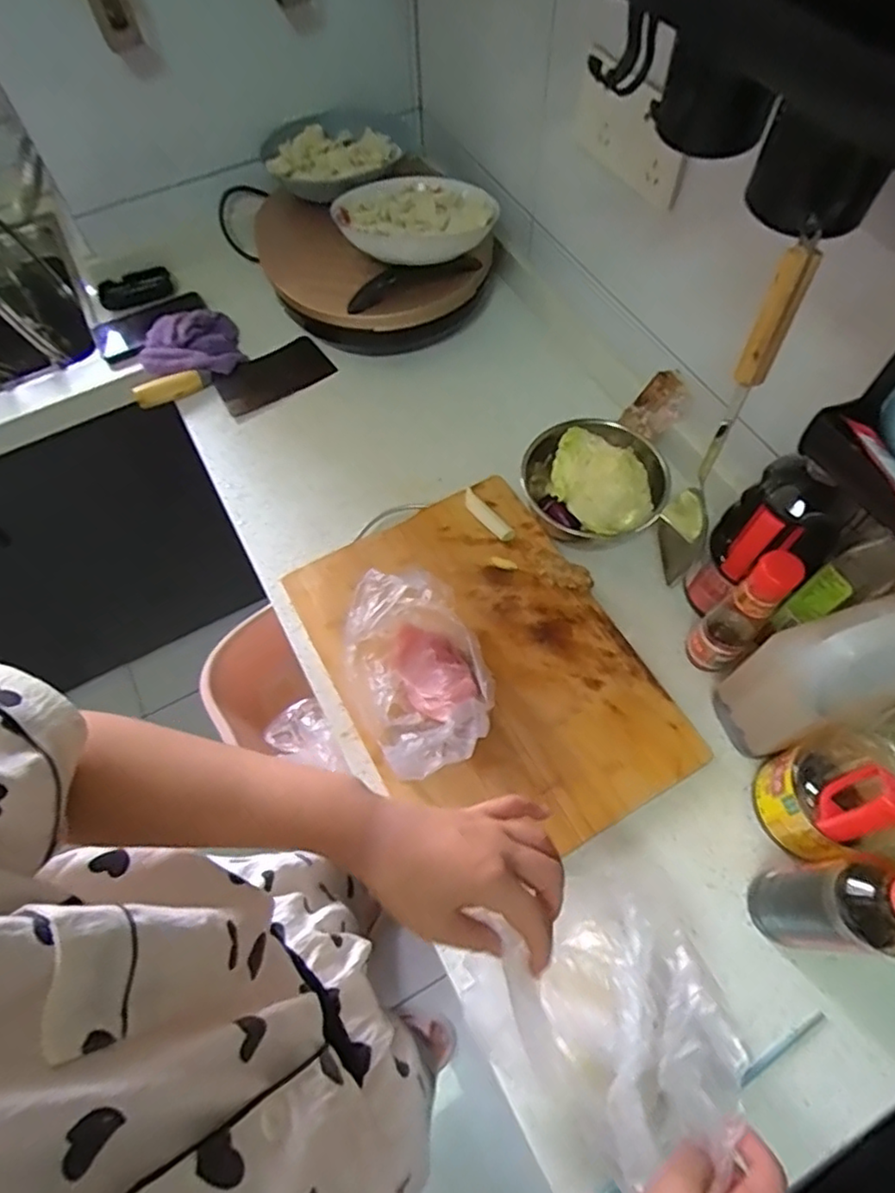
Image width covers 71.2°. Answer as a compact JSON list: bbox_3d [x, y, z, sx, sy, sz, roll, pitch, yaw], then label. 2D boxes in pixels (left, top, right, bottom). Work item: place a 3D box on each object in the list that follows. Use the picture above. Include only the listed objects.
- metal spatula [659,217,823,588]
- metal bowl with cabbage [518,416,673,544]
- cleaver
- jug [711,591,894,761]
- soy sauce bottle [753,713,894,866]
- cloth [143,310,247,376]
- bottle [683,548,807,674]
[{"bbox_3d":[0.228,-0.123,0.508,0.046,0.329,0.076,25,69,13],"label":"metal spatula"},{"bbox_3d":[0.174,-0.132,0.723,0.148,0.108,0.135,-1,65,2],"label":"metal bowl with cabbage"},{"bbox_3d":[-0.288,-0.296,0.859,0.251,0.043,0.095,-32,68,-12],"label":"cleaver"},{"bbox_3d":[0.350,0.069,0.554,0.151,0.217,0.082,-16,66,-5],"label":"jug"},{"bbox_3d":[0.352,0.148,0.499,0.118,0.250,0.096,-14,65,-4],"label":"soy sauce bottle"},{"bbox_3d":[-0.353,-0.345,0.868,0.136,0.064,0.086,-30,68,-11],"label":"cloth"},{"bbox_3d":[0.277,0.020,0.593,0.040,0.177,0.047,-35,68,-13],"label":"bottle"}]

